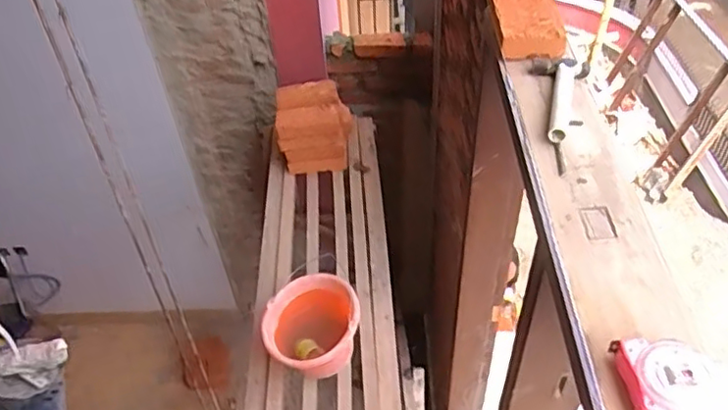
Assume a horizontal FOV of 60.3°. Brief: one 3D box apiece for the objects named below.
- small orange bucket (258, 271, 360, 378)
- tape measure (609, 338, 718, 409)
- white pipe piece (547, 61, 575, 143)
[{"bbox_3d":[-0.131,0.295,1.555,0.234,0.159,0.223,-2,45,2],"label":"small orange bucket"},{"bbox_3d":[0.300,0.214,0.574,0.077,0.039,0.199,-5,45,0],"label":"tape measure"},{"bbox_3d":[0.297,-0.158,0.943,0.026,0.022,0.188,10,47,14],"label":"white pipe piece"}]

